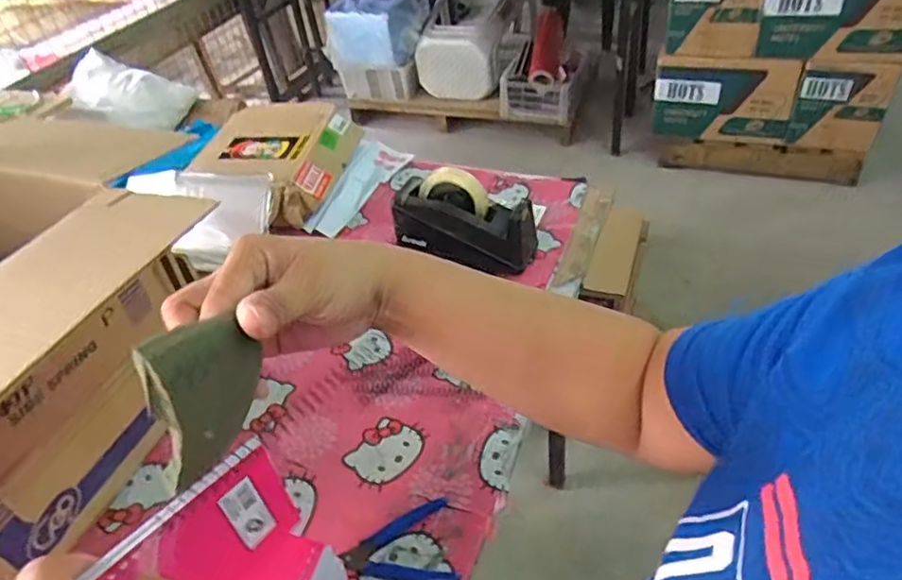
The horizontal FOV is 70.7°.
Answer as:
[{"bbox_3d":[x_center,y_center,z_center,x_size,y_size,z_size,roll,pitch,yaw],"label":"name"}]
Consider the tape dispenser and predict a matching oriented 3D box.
[{"bbox_3d":[0.016,-0.097,0.911,0.198,0.128,0.068,13,45,20],"label":"tape dispenser"}]

